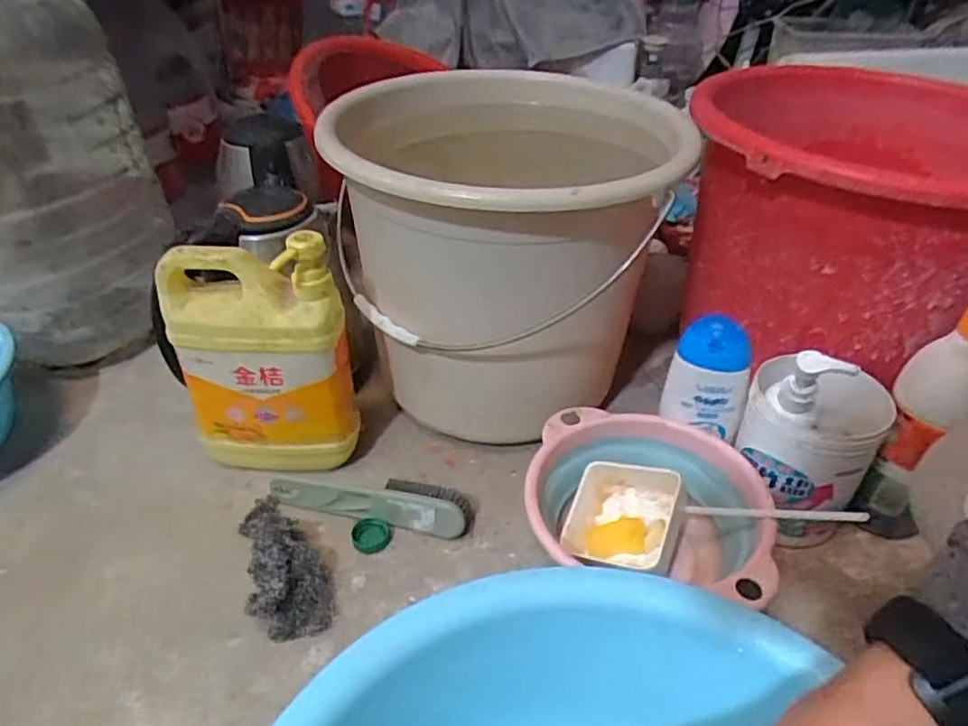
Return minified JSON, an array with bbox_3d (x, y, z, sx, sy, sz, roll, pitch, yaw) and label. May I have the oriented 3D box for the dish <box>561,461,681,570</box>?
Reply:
[{"bbox_3d":[0.114,0.124,0.561,0.091,0.032,0.080,-8,49,36],"label":"dish"}]

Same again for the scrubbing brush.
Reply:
[{"bbox_3d":[-0.102,0.119,0.603,0.181,0.033,0.033,8,38,10],"label":"scrubbing brush"}]

